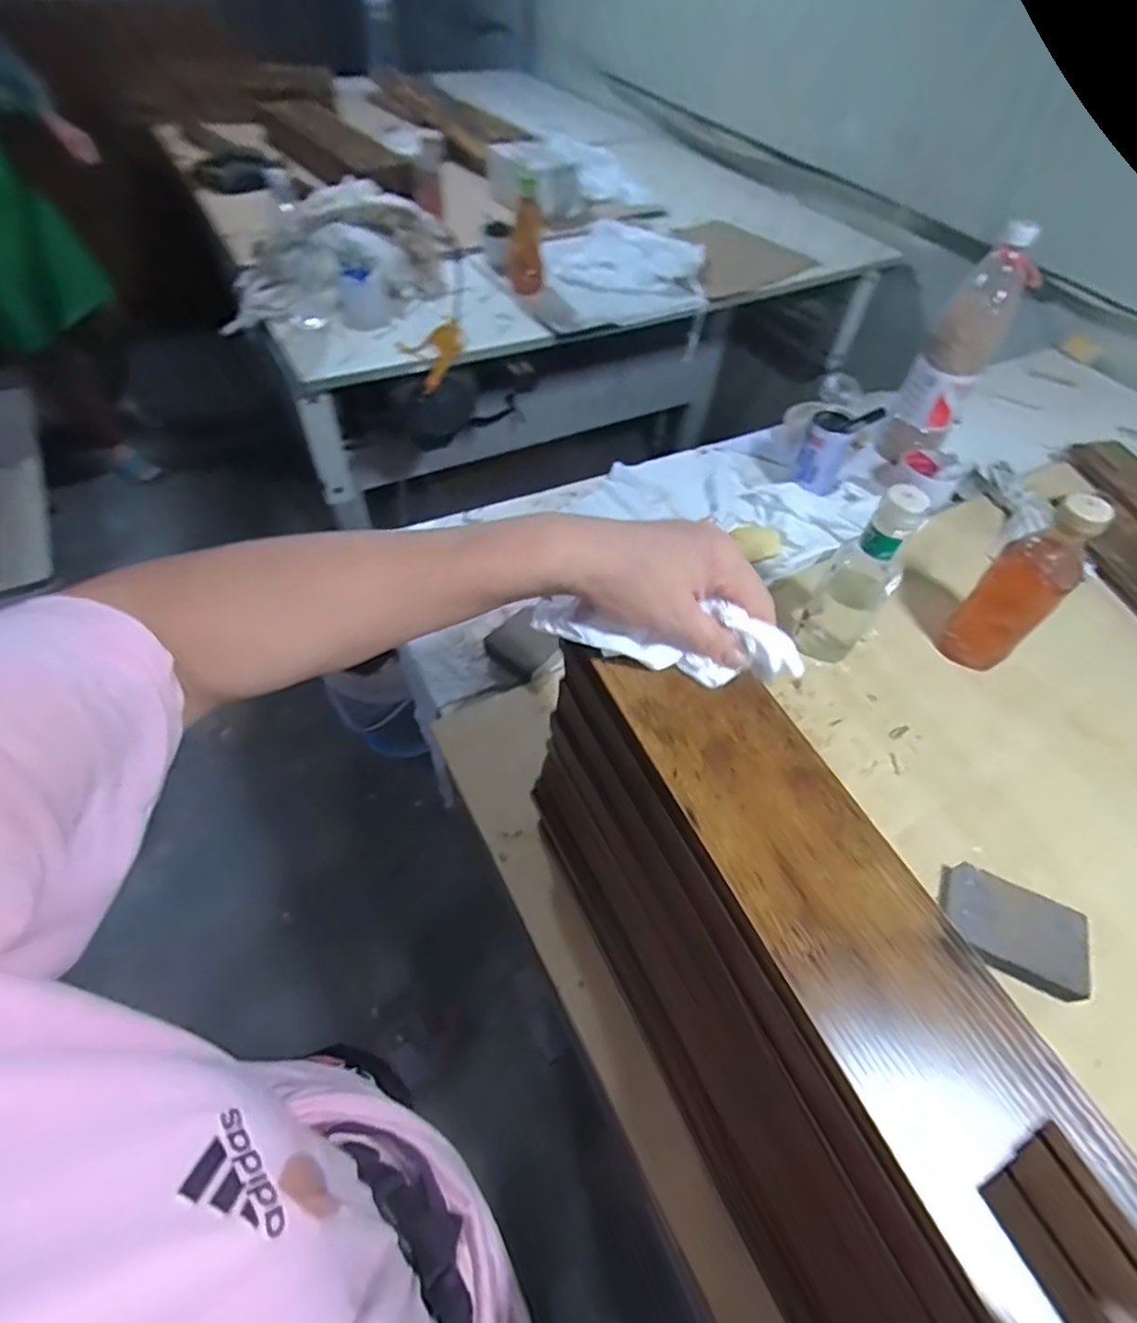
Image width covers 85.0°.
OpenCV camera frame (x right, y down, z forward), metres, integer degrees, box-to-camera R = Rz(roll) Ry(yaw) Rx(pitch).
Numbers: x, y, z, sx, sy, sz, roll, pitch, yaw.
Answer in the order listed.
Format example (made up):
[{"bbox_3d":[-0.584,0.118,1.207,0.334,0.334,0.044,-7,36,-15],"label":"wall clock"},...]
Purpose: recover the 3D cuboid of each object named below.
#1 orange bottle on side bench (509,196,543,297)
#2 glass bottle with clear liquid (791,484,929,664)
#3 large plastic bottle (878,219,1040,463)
[{"bbox_3d":[-0.077,-0.740,1.140,0.065,0.168,0.055,-2,53,-5],"label":"orange bottle on side bench"},{"bbox_3d":[0.287,-0.076,0.623,0.068,0.210,0.053,31,57,19],"label":"glass bottle with clear liquid"},{"bbox_3d":[0.517,-0.407,0.832,0.088,0.287,0.071,26,56,16],"label":"large plastic bottle"}]

